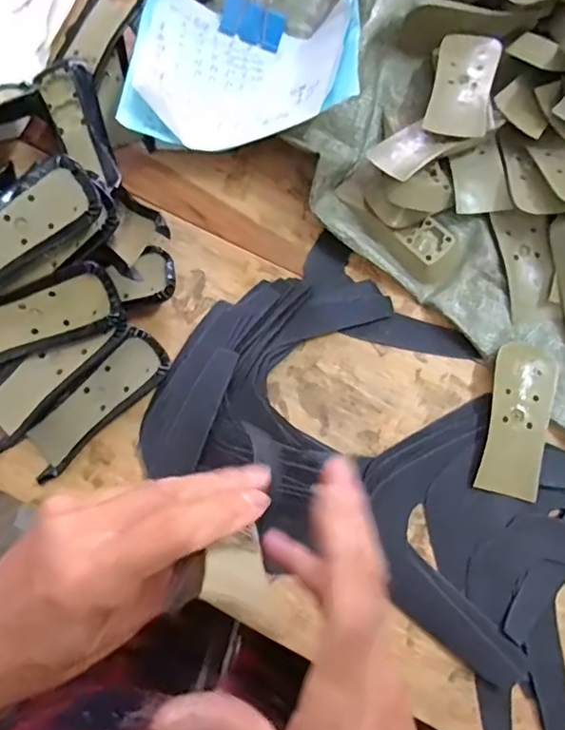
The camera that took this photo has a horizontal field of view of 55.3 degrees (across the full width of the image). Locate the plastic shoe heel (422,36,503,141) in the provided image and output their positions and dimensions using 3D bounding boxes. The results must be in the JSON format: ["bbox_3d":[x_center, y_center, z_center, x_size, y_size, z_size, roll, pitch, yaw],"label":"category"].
[{"bbox_3d":[0.138,-0.215,0.404,0.043,0.014,0.100,16,77,1],"label":"plastic shoe heel"}]

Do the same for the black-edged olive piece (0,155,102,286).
[{"bbox_3d":[-0.170,-0.087,0.345,0.112,0.008,0.044,-32,101,6],"label":"black-edged olive piece"}]

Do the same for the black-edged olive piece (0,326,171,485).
[{"bbox_3d":[-0.131,0.024,0.364,0.115,0.022,0.039,-44,84,-7],"label":"black-edged olive piece"}]

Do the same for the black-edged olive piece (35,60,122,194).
[{"bbox_3d":[-0.150,-0.174,0.397,0.036,0.012,0.101,-20,81,-3],"label":"black-edged olive piece"}]

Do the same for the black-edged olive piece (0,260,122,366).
[{"bbox_3d":[-0.163,-0.030,0.349,0.110,0.010,0.044,-21,115,-6],"label":"black-edged olive piece"}]

